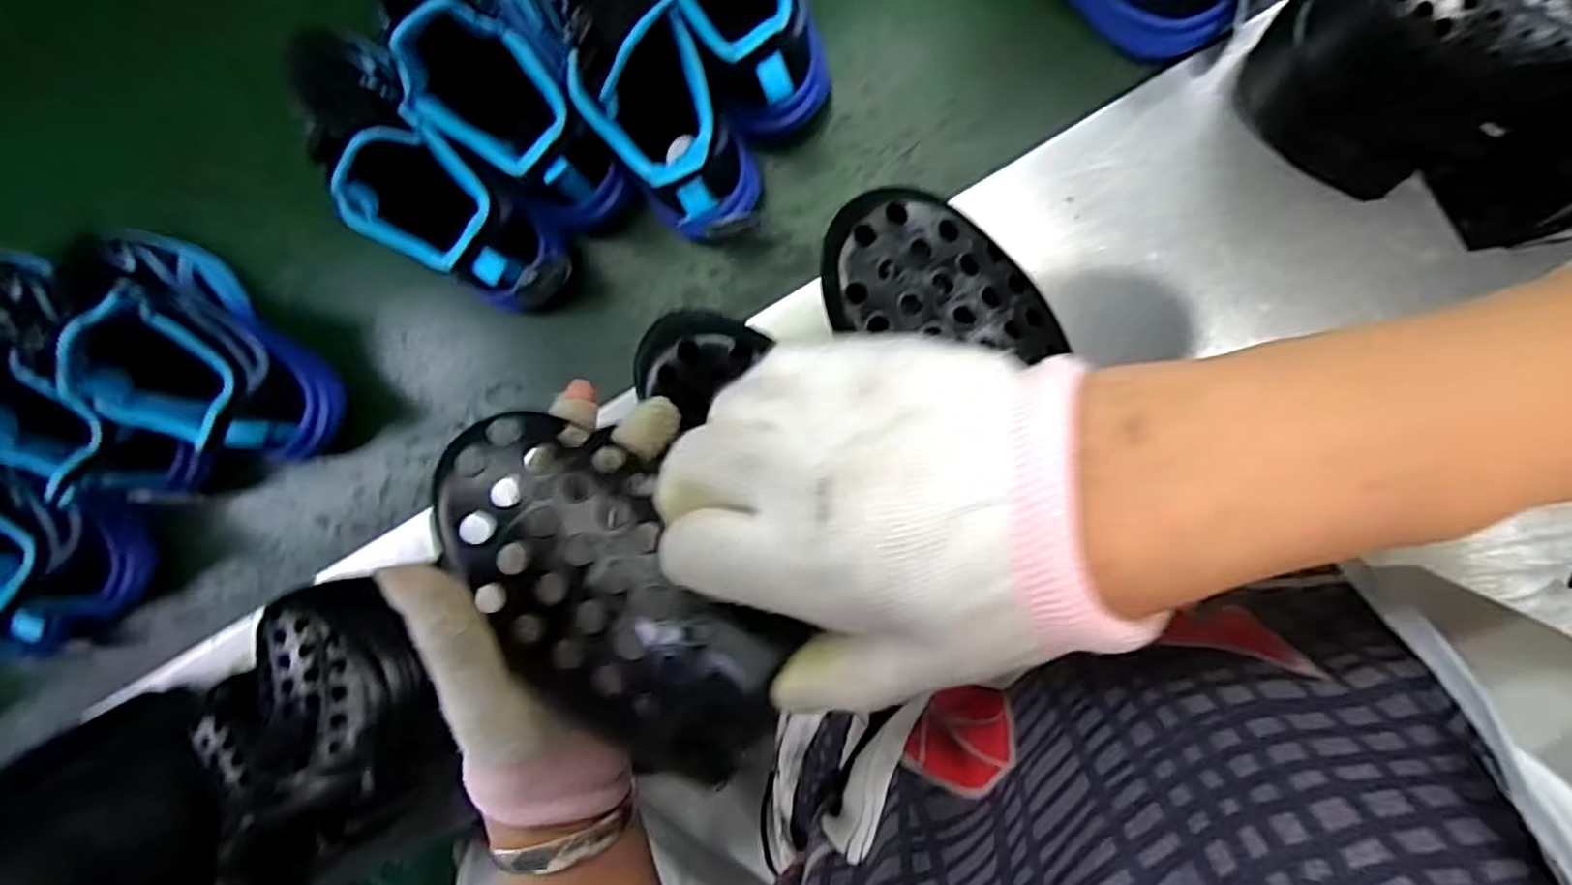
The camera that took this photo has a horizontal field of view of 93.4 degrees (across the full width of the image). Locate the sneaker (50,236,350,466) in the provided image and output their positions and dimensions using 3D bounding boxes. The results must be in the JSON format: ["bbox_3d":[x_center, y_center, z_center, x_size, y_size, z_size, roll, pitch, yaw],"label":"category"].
[{"bbox_3d":[-0.464,-0.068,0.542,0.227,0.127,0.098,41,98,4],"label":"sneaker"}]

